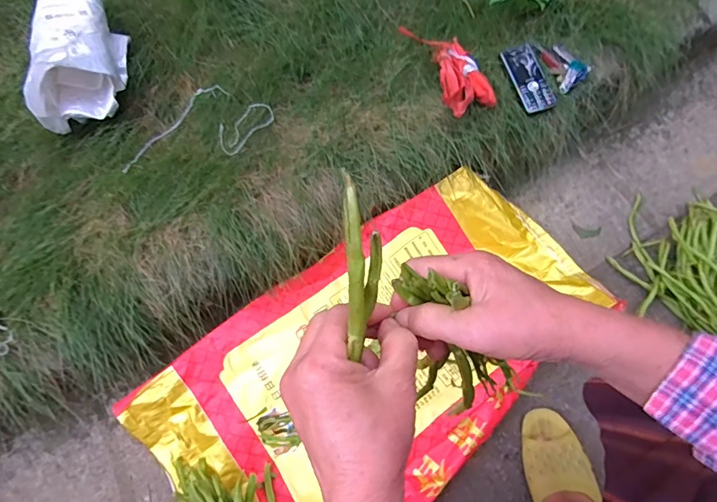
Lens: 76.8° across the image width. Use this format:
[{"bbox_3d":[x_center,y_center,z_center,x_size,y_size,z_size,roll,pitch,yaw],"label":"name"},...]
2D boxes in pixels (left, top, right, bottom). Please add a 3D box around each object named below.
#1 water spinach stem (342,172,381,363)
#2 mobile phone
[{"bbox_3d":[0.003,0.010,0.257,0.020,0.010,0.102,-6,110,-5],"label":"water spinach stem"},{"bbox_3d":[0.295,-0.304,0.787,0.060,0.014,0.125,-17,68,-4],"label":"mobile phone"}]

